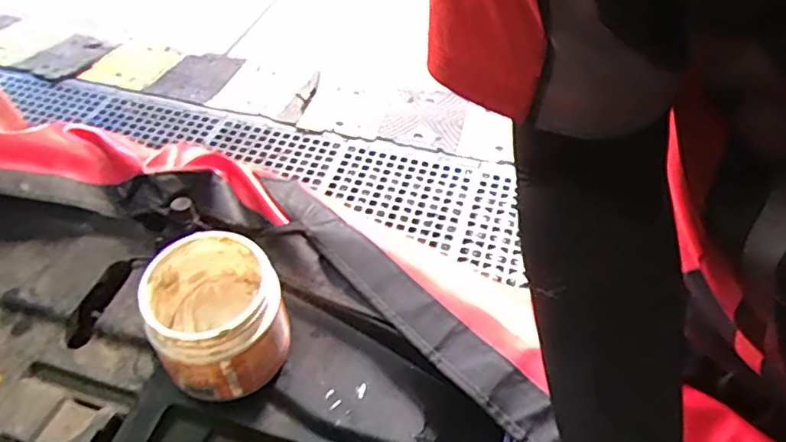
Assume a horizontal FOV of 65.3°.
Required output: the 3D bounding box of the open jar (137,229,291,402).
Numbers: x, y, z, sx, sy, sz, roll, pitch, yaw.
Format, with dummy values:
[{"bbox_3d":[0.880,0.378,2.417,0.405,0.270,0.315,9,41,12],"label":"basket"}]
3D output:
[{"bbox_3d":[-0.133,0.073,0.466,0.090,0.093,0.099,1,46,-1],"label":"open jar"}]

